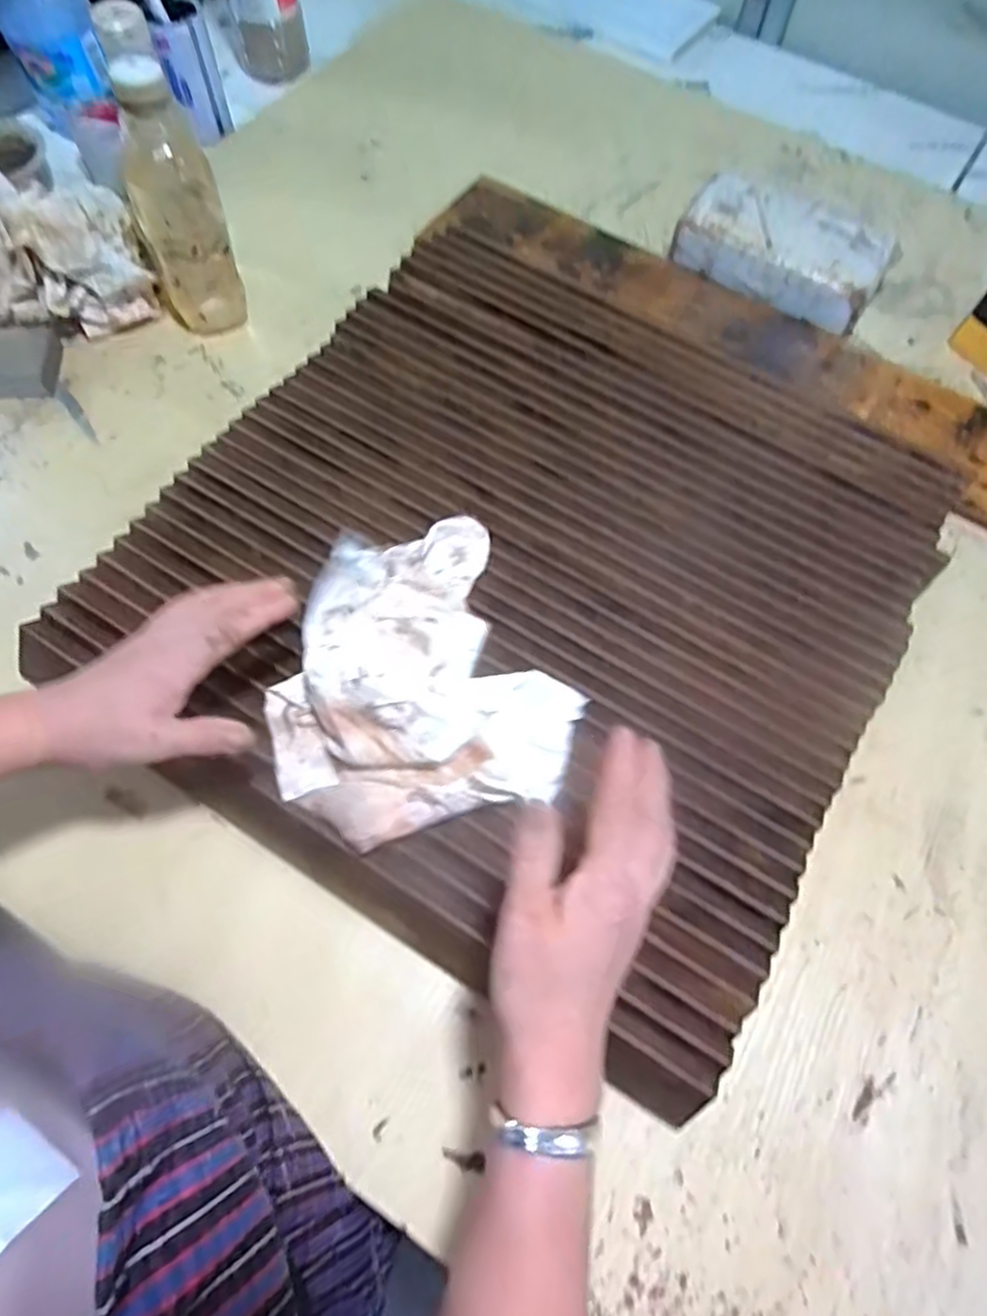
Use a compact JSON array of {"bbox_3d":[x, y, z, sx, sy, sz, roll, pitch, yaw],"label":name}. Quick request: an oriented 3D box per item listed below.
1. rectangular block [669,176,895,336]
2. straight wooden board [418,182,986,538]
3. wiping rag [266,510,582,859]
[{"bbox_3d":[0.299,-0.425,0.707,0.210,0.065,0.109,29,69,9],"label":"rectangular block"},{"bbox_3d":[0.272,-0.310,0.679,0.730,0.024,0.140,34,69,11],"label":"straight wooden board"},{"bbox_3d":[-0.059,0.006,0.473,0.201,0.042,0.220,-14,68,-9],"label":"wiping rag"}]

